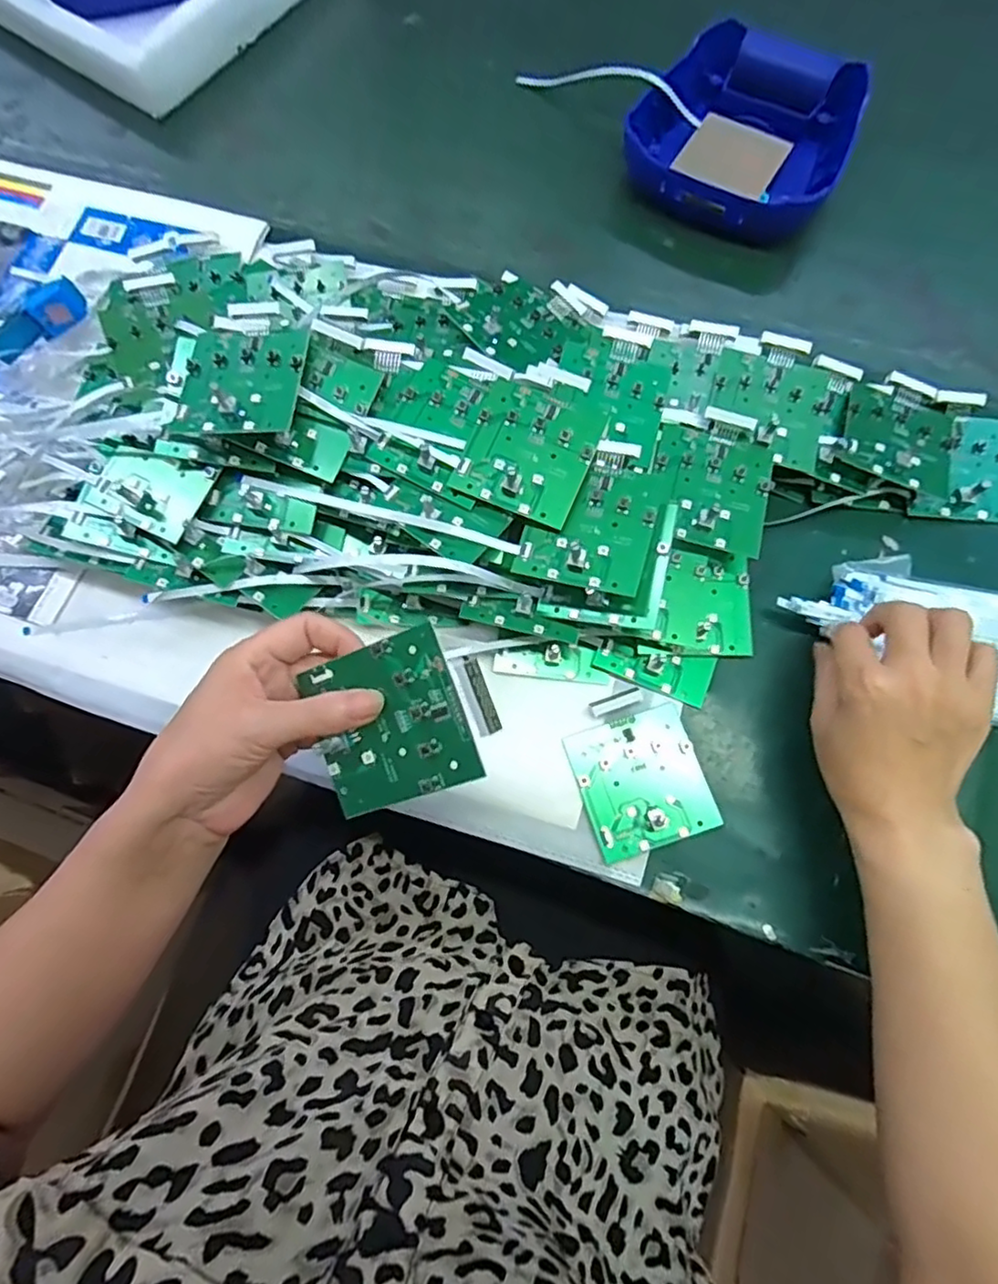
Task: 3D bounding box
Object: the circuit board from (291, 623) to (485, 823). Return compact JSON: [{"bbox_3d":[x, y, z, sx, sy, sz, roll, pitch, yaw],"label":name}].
[{"bbox_3d":[-0.053,0.039,0.300,0.077,0.006,0.074,-21,89,19],"label":"circuit board"}]

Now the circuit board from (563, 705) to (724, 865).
[{"bbox_3d":[0.088,0.086,0.392,0.073,0.006,0.077,-19,74,-3],"label":"circuit board"}]

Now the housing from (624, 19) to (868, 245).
[{"bbox_3d":[0.203,-0.417,0.525,0.162,0.050,0.173,29,78,10],"label":"housing"}]

